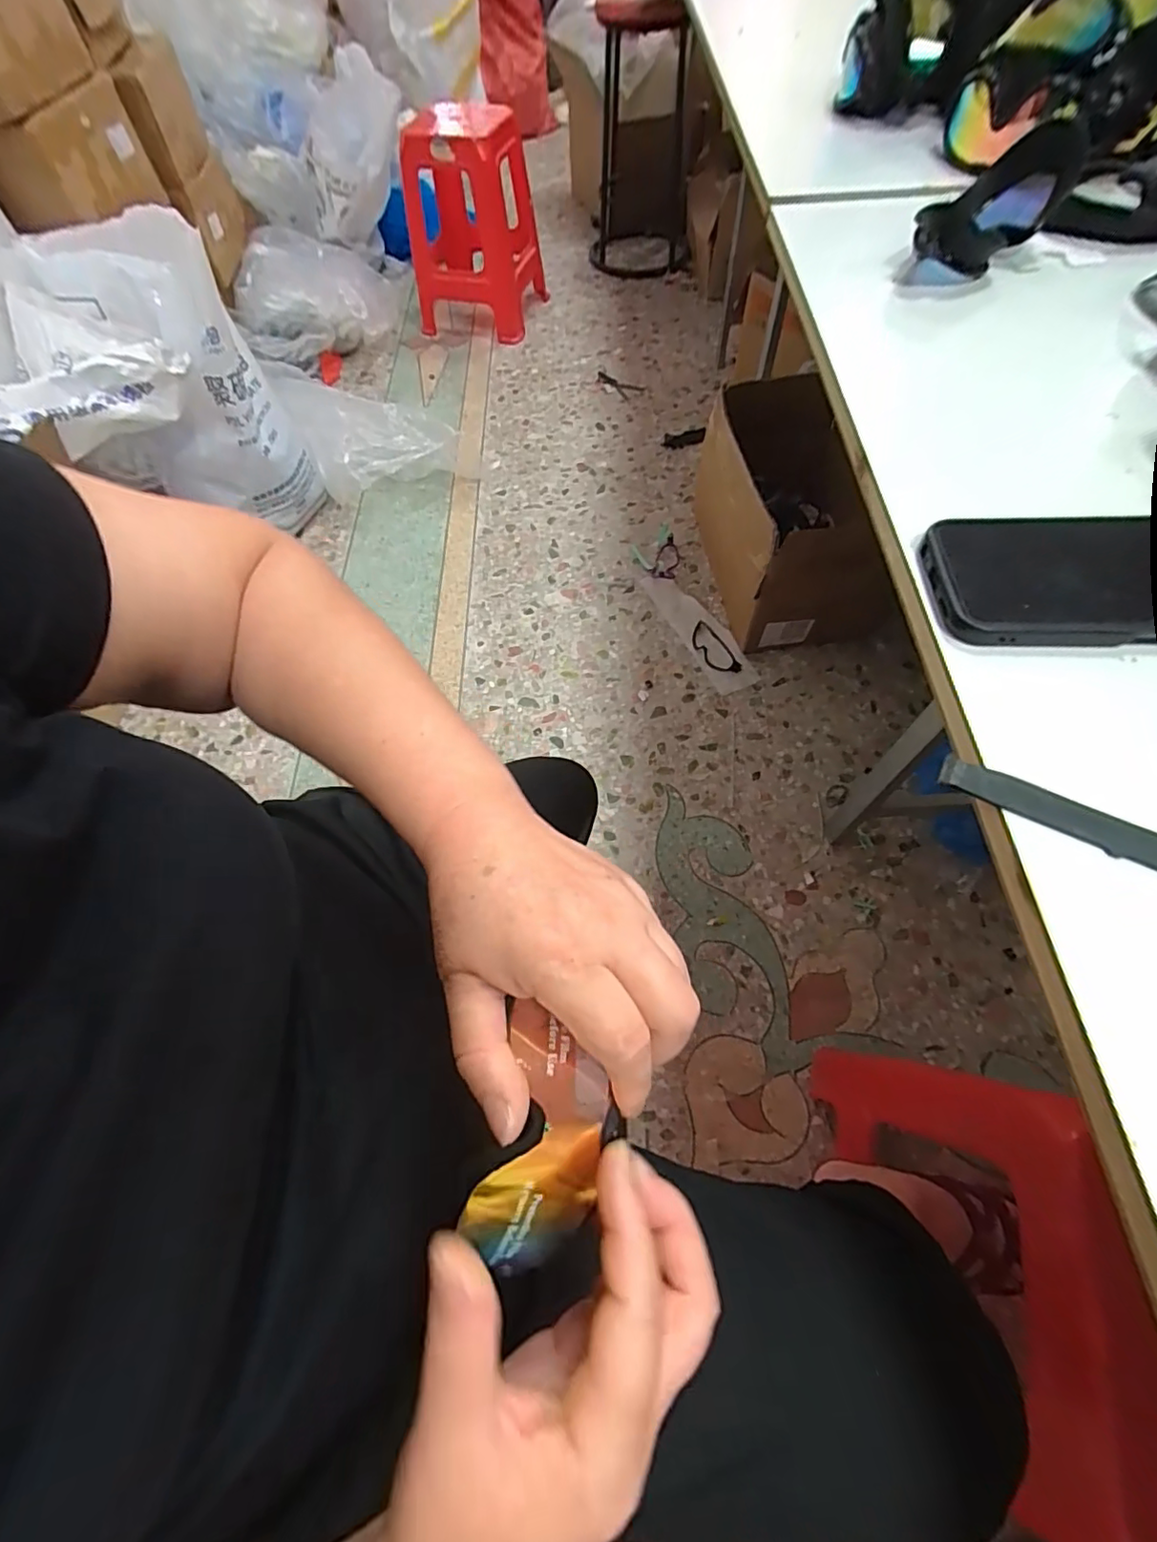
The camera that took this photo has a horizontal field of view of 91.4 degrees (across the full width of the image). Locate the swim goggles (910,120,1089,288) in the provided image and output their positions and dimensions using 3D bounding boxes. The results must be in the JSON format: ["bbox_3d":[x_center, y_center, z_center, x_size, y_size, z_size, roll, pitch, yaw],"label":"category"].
[{"bbox_3d":[0.311,-0.424,0.429,0.074,0.056,0.139,39,70,21],"label":"swim goggles"}]

